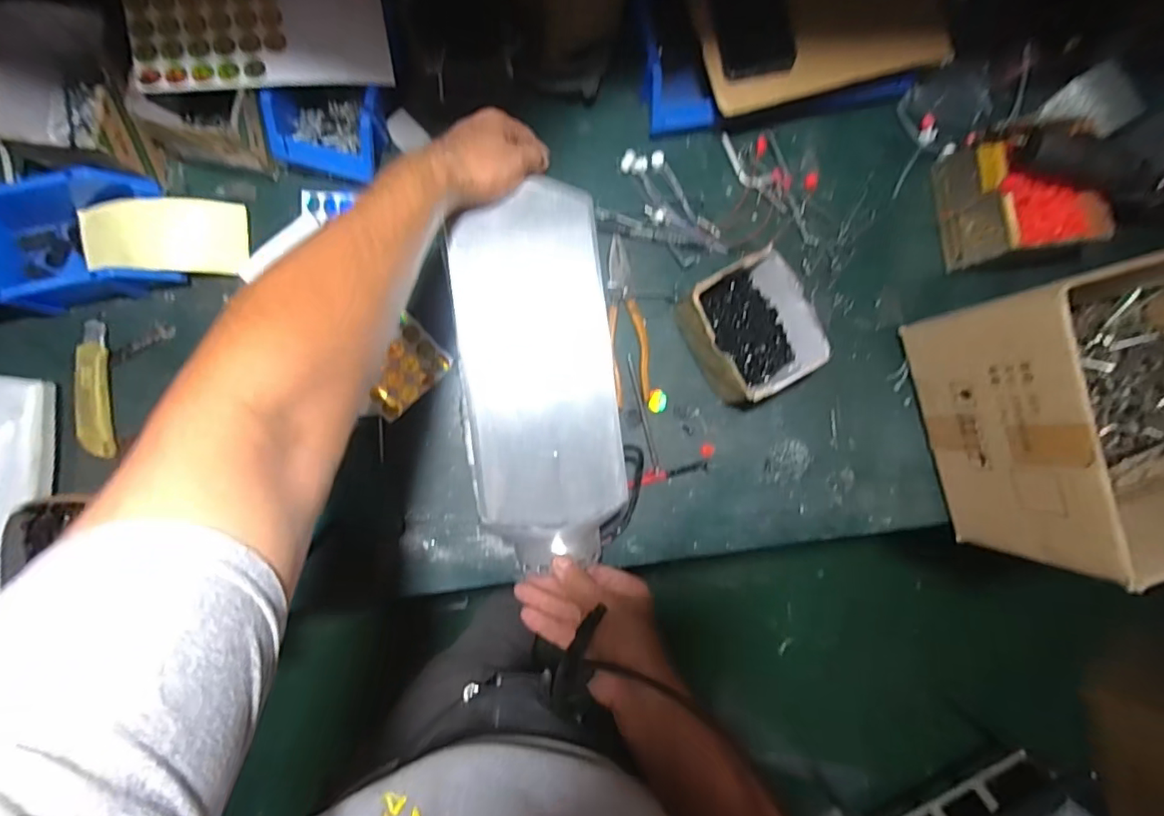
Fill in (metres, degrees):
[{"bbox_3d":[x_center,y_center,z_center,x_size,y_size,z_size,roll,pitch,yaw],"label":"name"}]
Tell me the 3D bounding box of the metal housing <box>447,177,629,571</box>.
[{"bbox_3d":[-0.039,-0.031,0.483,0.133,0.050,0.341,-6,93,-6],"label":"metal housing"}]

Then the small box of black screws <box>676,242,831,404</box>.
[{"bbox_3d":[0.194,-0.090,0.639,0.123,0.101,0.141,-27,90,-7],"label":"small box of black screws"}]

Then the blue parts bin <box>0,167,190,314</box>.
[{"bbox_3d":[-0.542,-0.176,0.586,0.179,0.083,0.123,-15,89,-6],"label":"blue parts bin"}]

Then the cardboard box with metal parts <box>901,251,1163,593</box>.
[{"bbox_3d":[0.642,-0.009,0.628,0.400,0.208,0.307,-16,89,-7],"label":"cardboard box with metal parts"}]

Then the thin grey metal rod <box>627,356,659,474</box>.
[{"bbox_3d":[0.075,0.006,0.669,0.009,0.006,0.145,-13,89,-6],"label":"thin grey metal rod"}]

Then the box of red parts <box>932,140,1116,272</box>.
[{"bbox_3d":[0.546,-0.256,0.683,0.148,0.097,0.150,-7,88,-6],"label":"box of red parts"}]

